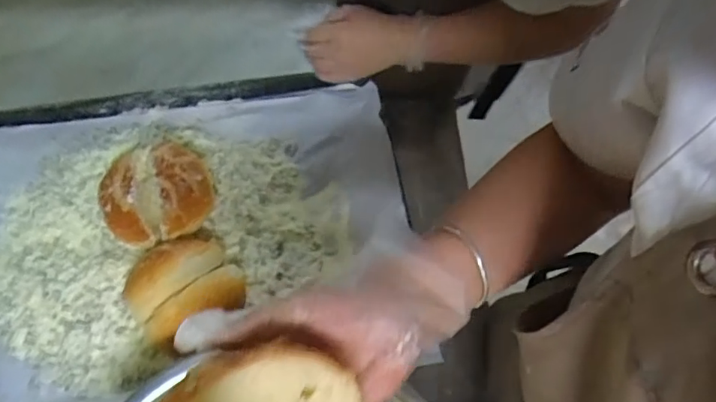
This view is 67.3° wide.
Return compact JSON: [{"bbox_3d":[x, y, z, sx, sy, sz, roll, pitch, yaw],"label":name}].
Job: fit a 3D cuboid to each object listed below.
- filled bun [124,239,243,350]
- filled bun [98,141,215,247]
[{"bbox_3d":[-0.195,0.093,0.594,0.116,0.060,0.102,-40,71,-16],"label":"filled bun"},{"bbox_3d":[-0.236,-0.012,0.630,0.120,0.073,0.114,0,65,0],"label":"filled bun"}]

